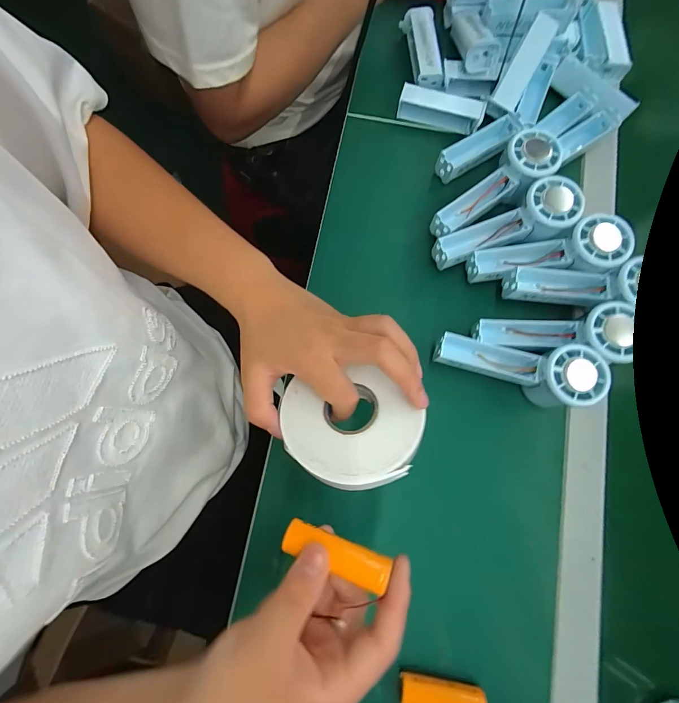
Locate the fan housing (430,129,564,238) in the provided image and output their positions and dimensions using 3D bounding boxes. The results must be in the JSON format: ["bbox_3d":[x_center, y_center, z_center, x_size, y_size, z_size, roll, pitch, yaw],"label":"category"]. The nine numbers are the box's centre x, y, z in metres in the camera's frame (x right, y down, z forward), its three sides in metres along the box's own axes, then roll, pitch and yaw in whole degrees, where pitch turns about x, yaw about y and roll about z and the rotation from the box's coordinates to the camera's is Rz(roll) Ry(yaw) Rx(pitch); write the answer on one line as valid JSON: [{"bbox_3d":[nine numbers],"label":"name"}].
[{"bbox_3d":[0.167,-0.179,0.390,0.157,0.047,0.054,-37,81,7],"label":"fan housing"}]

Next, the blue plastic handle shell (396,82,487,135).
[{"bbox_3d":[0.123,-0.295,0.432,0.100,0.026,0.032,17,78,3],"label":"blue plastic handle shell"}]

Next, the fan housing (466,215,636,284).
[{"bbox_3d":[0.215,-0.101,0.369,0.155,0.032,0.050,-8,78,15],"label":"fan housing"}]

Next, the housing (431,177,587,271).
[{"bbox_3d":[0.175,-0.132,0.377,0.157,0.040,0.058,-20,79,10],"label":"housing"}]

